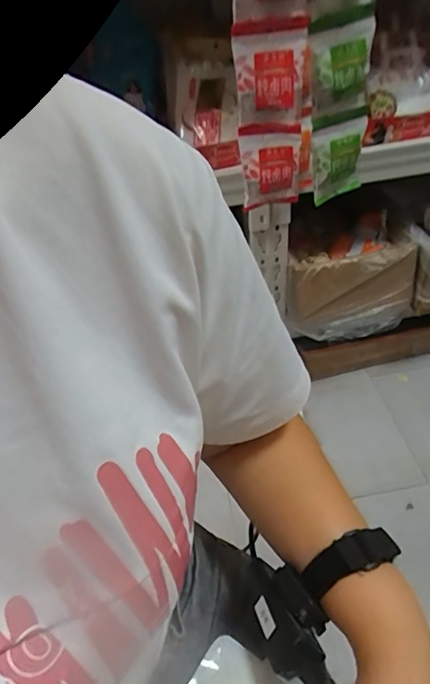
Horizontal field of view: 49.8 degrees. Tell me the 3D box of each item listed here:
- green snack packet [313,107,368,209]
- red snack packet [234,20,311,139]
[{"bbox_3d":[0.190,-0.279,0.719,0.082,0.128,0.025,-21,47,-13],"label":"green snack packet"},{"bbox_3d":[0.074,-0.346,0.607,0.091,0.133,0.035,-2,48,6],"label":"red snack packet"}]

